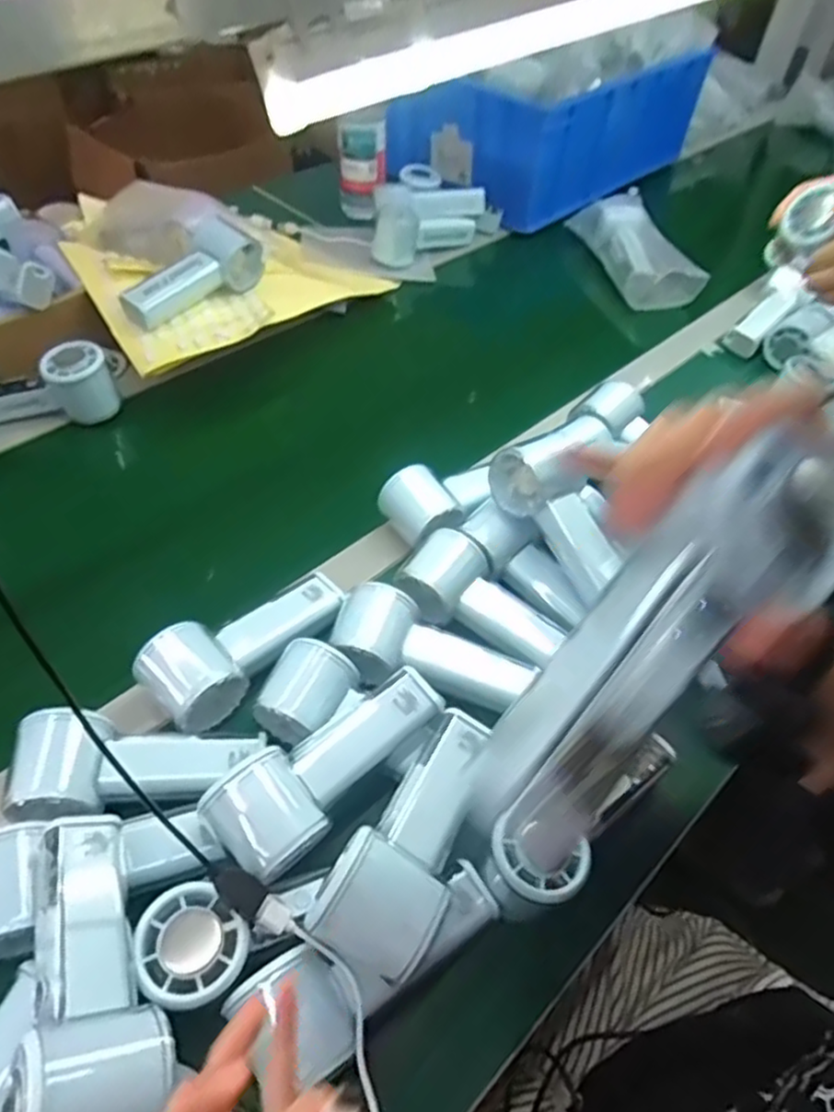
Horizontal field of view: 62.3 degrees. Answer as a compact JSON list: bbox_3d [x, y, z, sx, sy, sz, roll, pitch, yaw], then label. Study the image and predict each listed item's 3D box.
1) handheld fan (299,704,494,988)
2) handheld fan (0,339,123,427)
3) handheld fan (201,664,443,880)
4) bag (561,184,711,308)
[{"bbox_3d":[0.005,0.155,0.389,0.060,0.044,0.154,26,53,17],"label":"handheld fan"},{"bbox_3d":[-0.367,-0.157,0.657,0.150,0.059,0.048,-14,52,-15],"label":"handheld fan"},{"bbox_3d":[-0.049,0.128,0.419,0.152,0.042,0.061,-34,59,-28],"label":"handheld fan"},{"bbox_3d":[0.291,-0.404,0.922,0.086,0.076,0.211,-15,52,-16],"label":"bag"}]

